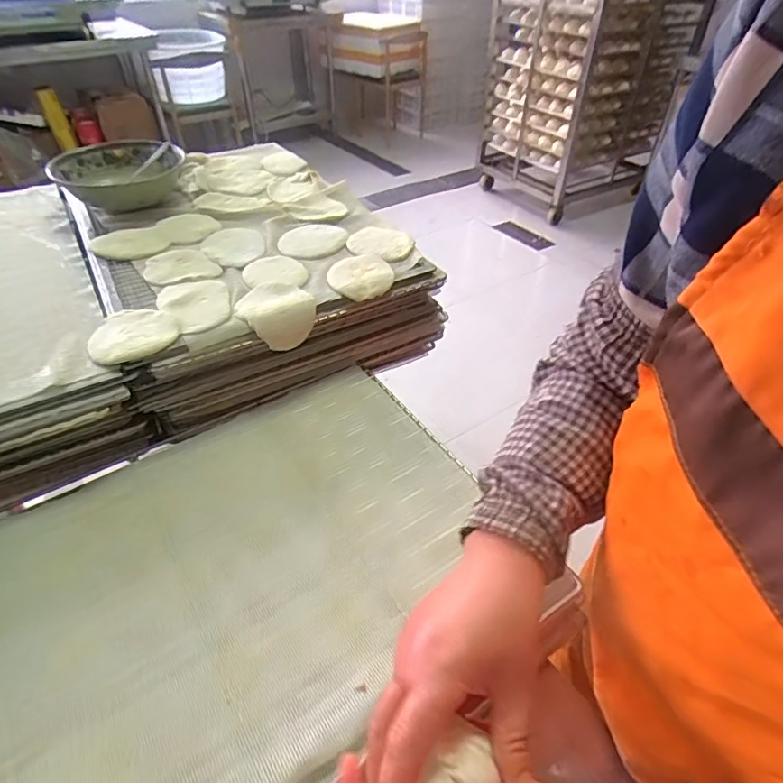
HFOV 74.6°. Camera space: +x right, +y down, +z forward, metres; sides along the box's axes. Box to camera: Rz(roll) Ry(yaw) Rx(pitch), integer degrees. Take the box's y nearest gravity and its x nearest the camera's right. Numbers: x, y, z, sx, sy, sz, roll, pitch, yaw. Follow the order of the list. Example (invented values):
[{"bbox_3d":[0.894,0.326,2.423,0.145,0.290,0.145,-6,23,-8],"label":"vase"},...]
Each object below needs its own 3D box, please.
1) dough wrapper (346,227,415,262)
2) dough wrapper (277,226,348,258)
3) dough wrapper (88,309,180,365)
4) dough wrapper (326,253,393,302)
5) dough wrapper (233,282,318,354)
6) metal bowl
[{"bbox_3d":[-0.014,-0.218,0.736,0.091,0.006,0.089,6,42,6],"label":"dough wrapper"},{"bbox_3d":[-0.114,-0.220,0.744,0.094,0.004,0.091,0,42,-1],"label":"dough wrapper"},{"bbox_3d":[-0.289,-0.064,0.575,0.091,0.017,0.086,0,42,0],"label":"dough wrapper"},{"bbox_3d":[-0.041,-0.154,0.672,0.083,0.009,0.090,-7,43,-8],"label":"dough wrapper"},{"bbox_3d":[-0.139,-0.095,0.630,0.089,0.041,0.084,-5,42,-6],"label":"dough wrapper"},{"bbox_3d":[-0.431,-0.348,0.833,0.188,0.058,0.188,0,42,0],"label":"metal bowl"}]

